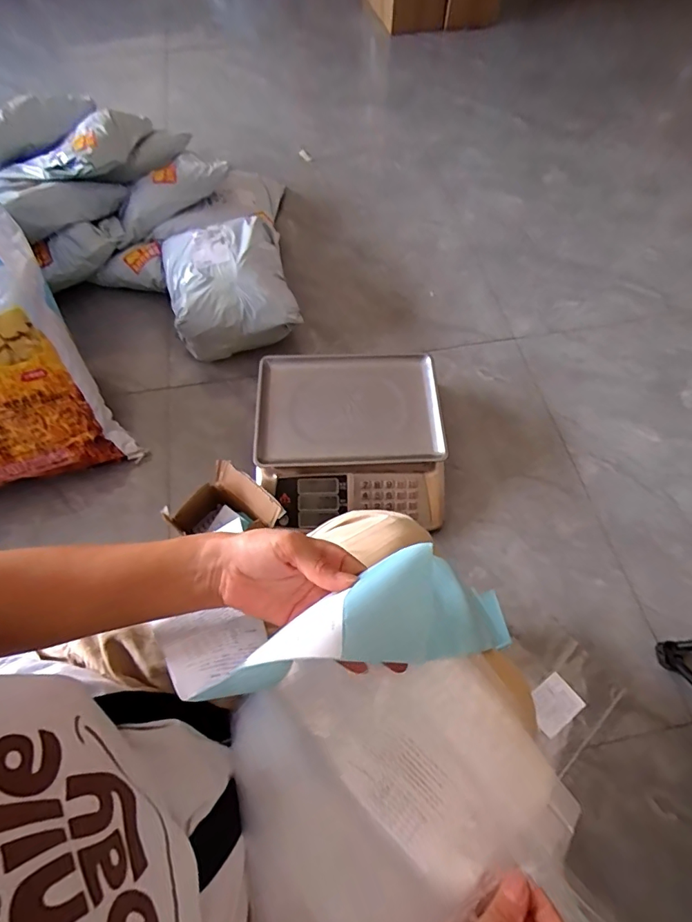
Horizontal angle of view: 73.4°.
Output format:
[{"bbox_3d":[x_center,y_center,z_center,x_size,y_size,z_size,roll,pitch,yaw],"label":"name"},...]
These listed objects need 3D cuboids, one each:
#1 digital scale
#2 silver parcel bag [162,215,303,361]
[{"bbox_3d":[0.005,-0.046,0.883,0.348,0.090,0.331,0,62,-1],"label":"digital scale"},{"bbox_3d":[-0.262,-0.394,1.042,0.264,0.159,0.285,-12,64,-6],"label":"silver parcel bag"}]

